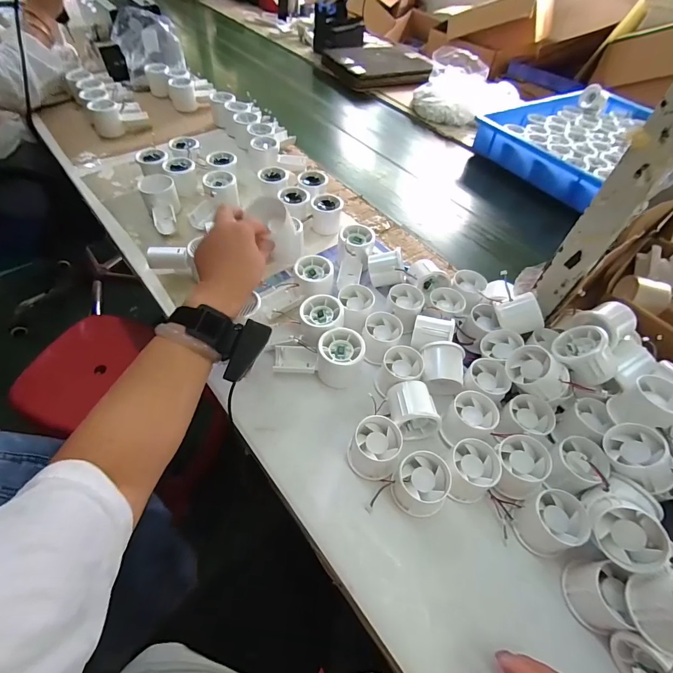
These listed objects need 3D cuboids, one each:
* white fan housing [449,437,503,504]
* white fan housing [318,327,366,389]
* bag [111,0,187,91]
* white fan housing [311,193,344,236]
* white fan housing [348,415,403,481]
[{"bbox_3d":[0.145,0.148,0.391,0.053,0.047,0.052,3,53,-4],"label":"white fan housing"},{"bbox_3d":[0.005,0.027,0.457,0.055,0.054,0.054,3,53,-4],"label":"white fan housing"},{"bbox_3d":[-0.479,-0.733,0.934,0.151,0.158,0.107,2,53,-4],"label":"bag"},{"bbox_3d":[-0.019,-0.219,0.647,0.056,0.047,0.059,11,53,2],"label":"white fan housing"},{"bbox_3d":[0.042,0.127,0.403,0.052,0.053,0.055,3,53,-4],"label":"white fan housing"}]

